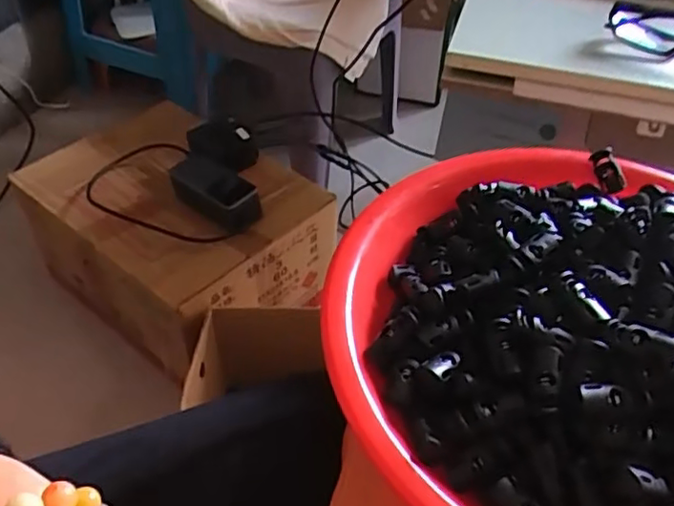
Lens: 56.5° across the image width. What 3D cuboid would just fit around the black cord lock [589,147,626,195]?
[{"bbox_3d":[0.163,-0.049,0.376,0.009,0.011,0.027,-30,99,-27],"label":"black cord lock"}]

